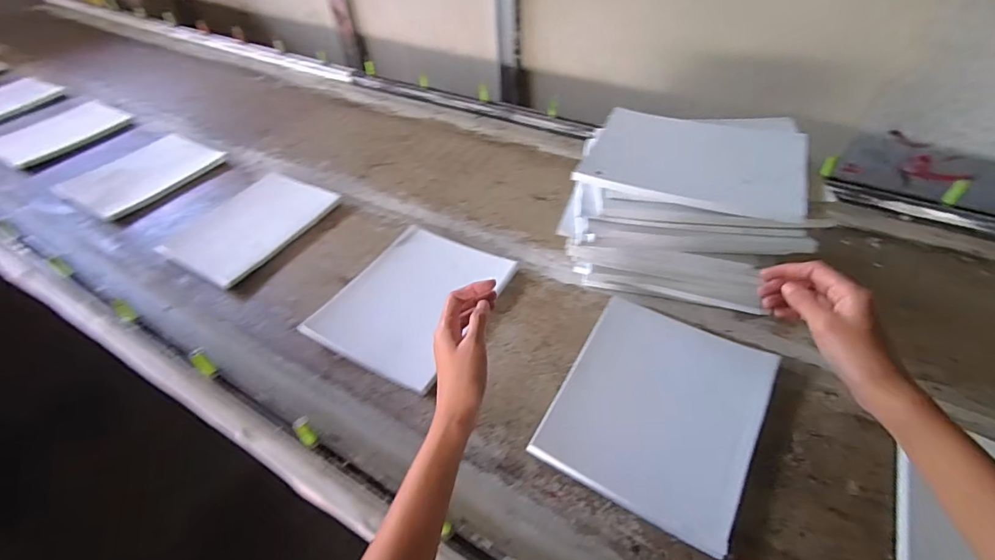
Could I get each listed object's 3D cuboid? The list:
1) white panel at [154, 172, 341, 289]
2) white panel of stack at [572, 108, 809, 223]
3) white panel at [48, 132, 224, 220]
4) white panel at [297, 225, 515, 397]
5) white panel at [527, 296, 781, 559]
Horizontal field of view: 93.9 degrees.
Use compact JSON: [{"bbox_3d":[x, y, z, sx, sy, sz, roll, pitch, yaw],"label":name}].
[{"bbox_3d":[-0.464,-0.114,0.881,0.218,0.017,0.277,21,50,21],"label":"white panel"},{"bbox_3d":[0.266,-0.169,0.633,0.272,0.012,0.192,15,52,18],"label":"white panel of stack"},{"bbox_3d":[-0.775,-0.236,1.021,0.217,0.014,0.271,24,51,24],"label":"white panel"},{"bbox_3d":[-0.131,0.026,0.729,0.218,0.009,0.265,24,57,20],"label":"white panel"},{"bbox_3d":[0.198,0.154,0.572,0.224,0.026,0.253,24,59,20],"label":"white panel"}]

